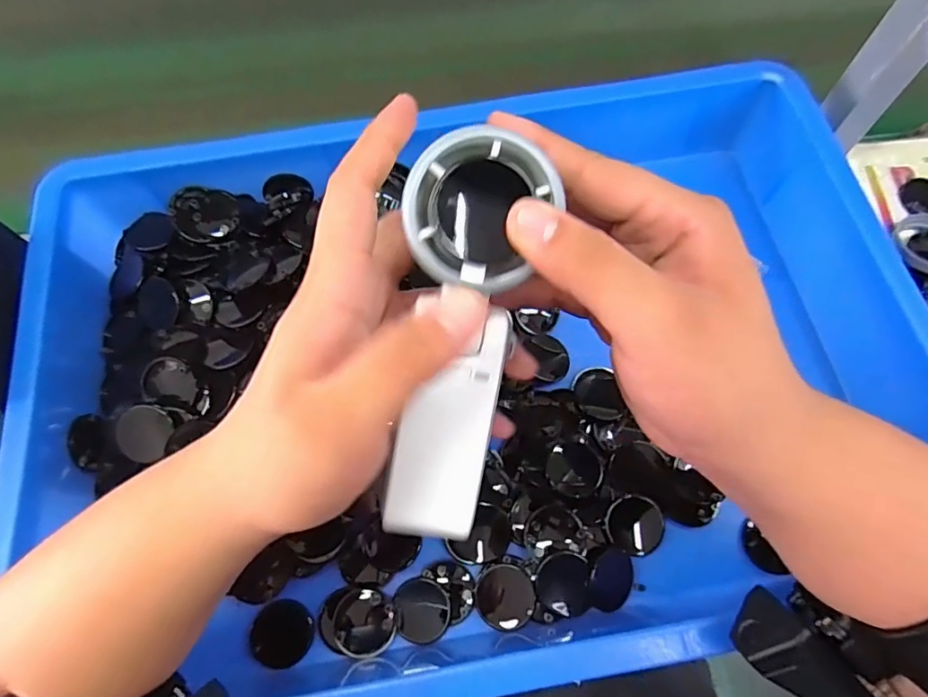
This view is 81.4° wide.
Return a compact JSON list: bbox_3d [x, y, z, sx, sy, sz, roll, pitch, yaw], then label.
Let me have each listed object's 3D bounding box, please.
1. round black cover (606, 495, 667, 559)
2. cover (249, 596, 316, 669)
[{"bbox_3d":[0.111,0.115,0.351,0.038,0.006,0.036,0,66,1],"label":"round black cover"},{"bbox_3d":[-0.114,0.178,0.337,0.036,0.008,0.038,24,69,11],"label":"cover"}]

